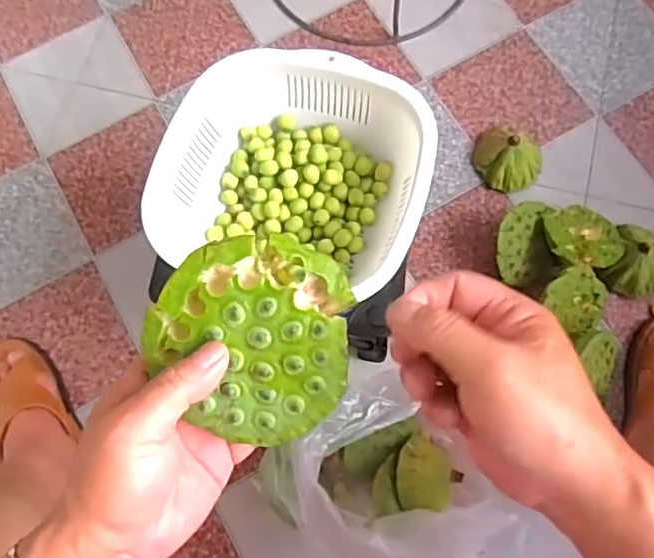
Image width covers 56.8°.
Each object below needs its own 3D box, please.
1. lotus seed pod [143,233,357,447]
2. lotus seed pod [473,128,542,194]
[{"bbox_3d":[-0.043,0.031,0.338,0.104,0.045,0.109,5,100,1],"label":"lotus seed pod"},{"bbox_3d":[0.265,-0.180,0.876,0.098,0.053,0.094,0,75,1],"label":"lotus seed pod"}]

